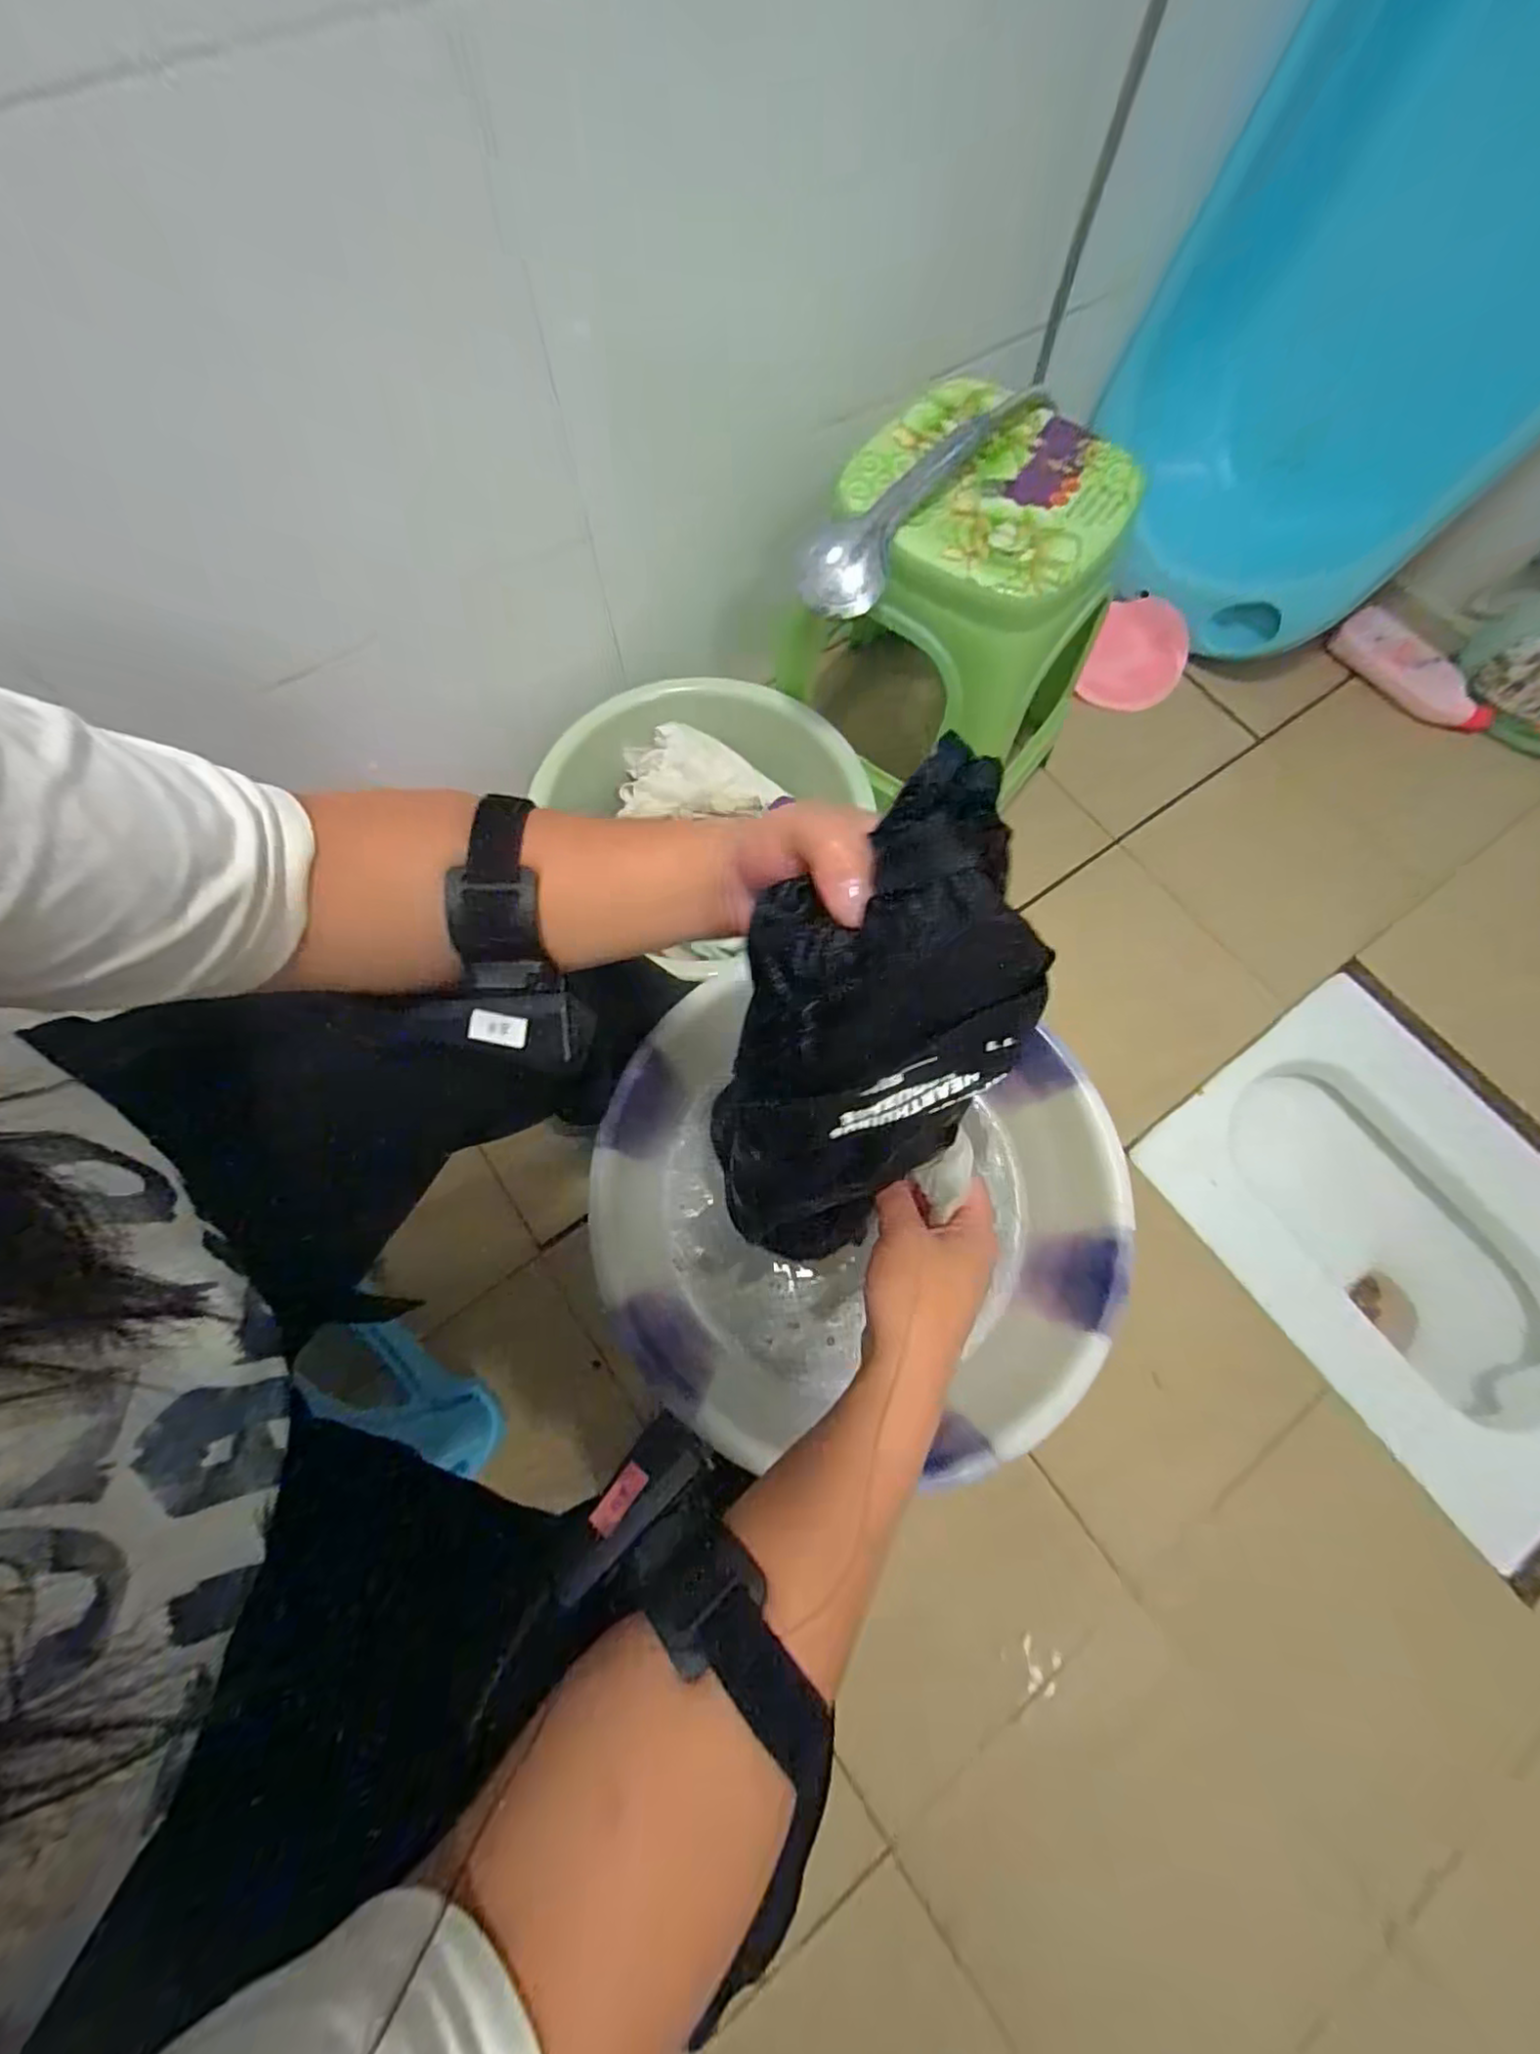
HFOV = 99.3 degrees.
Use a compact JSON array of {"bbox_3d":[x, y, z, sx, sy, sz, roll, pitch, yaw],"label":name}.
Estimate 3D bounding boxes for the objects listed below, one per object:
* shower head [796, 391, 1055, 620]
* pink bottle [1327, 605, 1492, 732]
[{"bbox_3d":[0.148,-0.491,0.593,0.306,0.049,0.086,-44,76,-1],"label":"shower head"},{"bbox_3d":[0.885,-0.485,0.906,0.078,0.059,0.225,-30,74,-10],"label":"pink bottle"}]

